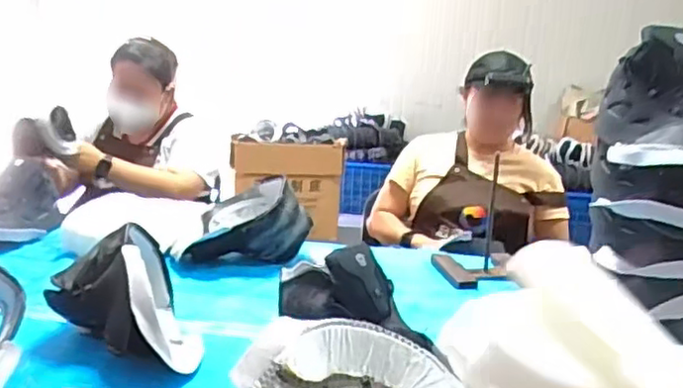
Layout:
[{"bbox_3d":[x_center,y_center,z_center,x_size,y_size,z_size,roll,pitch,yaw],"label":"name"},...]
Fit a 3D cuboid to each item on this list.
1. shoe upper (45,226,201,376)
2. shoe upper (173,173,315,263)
[{"bbox_3d":[-0.296,0.136,0.913,0.185,0.146,0.241,-2,14,-23],"label":"shoe upper"},{"bbox_3d":[-0.195,0.054,1.313,0.257,0.135,0.172,0,13,-16],"label":"shoe upper"}]

